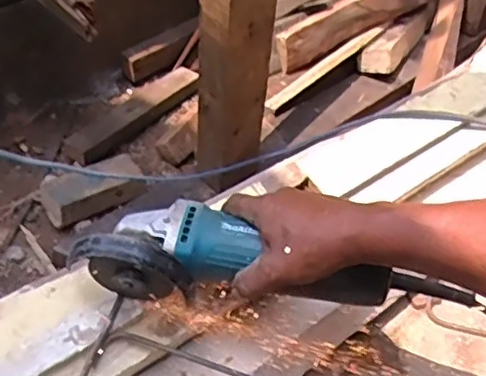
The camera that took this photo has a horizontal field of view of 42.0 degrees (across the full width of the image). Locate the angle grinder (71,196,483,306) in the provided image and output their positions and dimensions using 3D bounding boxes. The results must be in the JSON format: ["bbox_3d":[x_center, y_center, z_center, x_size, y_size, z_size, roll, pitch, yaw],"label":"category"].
[{"bbox_3d":[-0.007,0.071,0.567,0.259,0.095,0.080,7,48,-2],"label":"angle grinder"}]

